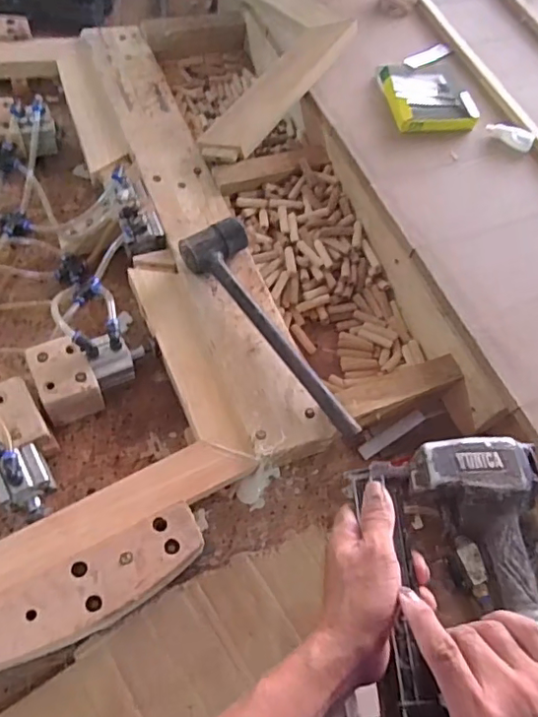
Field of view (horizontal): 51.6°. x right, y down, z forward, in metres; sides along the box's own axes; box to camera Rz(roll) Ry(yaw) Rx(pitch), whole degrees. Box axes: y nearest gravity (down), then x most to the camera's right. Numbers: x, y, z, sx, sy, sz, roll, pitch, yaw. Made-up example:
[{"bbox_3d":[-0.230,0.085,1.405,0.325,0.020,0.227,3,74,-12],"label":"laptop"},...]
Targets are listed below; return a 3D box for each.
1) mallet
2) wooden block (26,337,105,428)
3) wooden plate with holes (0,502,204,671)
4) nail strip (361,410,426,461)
[{"bbox_3d":[0.018,-0.047,0.685,0.083,0.046,0.328,-34,72,-24],"label":"mallet"},{"bbox_3d":[-0.240,0.031,0.663,0.066,0.073,0.091,-22,68,-19],"label":"wooden block"},{"bbox_3d":[-0.177,0.226,0.535,0.242,0.019,0.064,-24,68,-20],"label":"wooden plate with holes"},{"bbox_3d":[0.161,0.099,0.728,0.105,0.009,0.019,-29,70,-22],"label":"nail strip"}]

